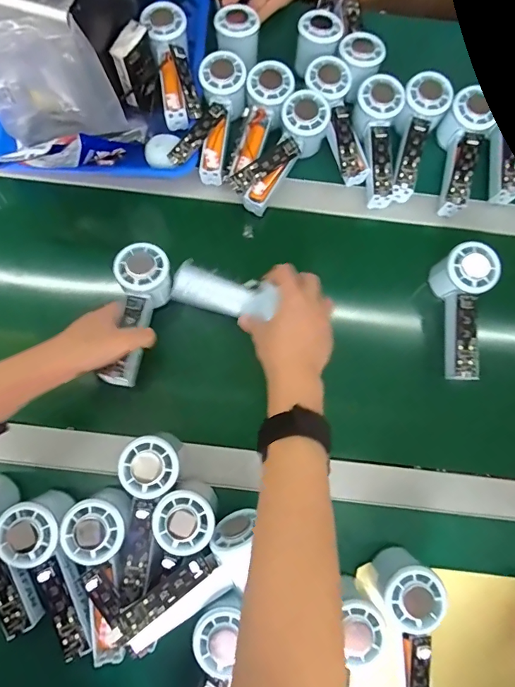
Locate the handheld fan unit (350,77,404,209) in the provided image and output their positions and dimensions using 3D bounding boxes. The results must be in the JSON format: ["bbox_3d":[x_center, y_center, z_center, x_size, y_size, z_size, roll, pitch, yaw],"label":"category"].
[{"bbox_3d":[0.153,-0.252,0.523,0.055,0.046,0.154,-4,92,-2],"label":"handheld fan unit"}]

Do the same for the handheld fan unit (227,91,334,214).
[{"bbox_3d":[0.031,-0.235,0.515,0.052,0.057,0.157,39,93,8],"label":"handheld fan unit"}]

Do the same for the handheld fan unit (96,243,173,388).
[{"bbox_3d":[-0.129,-0.031,0.454,0.062,0.056,0.152,9,81,1],"label":"handheld fan unit"}]

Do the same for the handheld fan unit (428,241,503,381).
[{"bbox_3d":[0.241,-0.034,0.472,0.055,0.061,0.149,0,76,-1],"label":"handheld fan unit"}]

